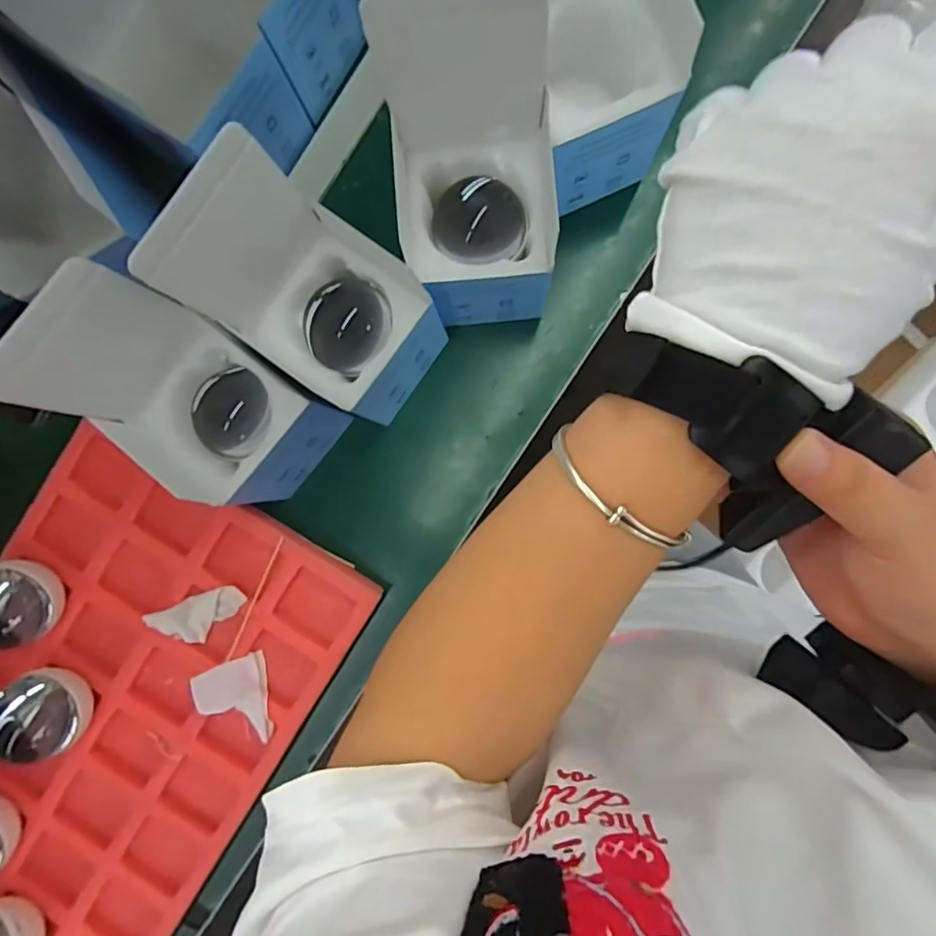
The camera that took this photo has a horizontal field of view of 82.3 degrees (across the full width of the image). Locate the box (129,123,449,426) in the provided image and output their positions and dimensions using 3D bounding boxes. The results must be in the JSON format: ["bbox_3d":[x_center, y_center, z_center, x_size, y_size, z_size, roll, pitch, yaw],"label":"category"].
[{"bbox_3d":[-0.103,-0.116,0.395,0.119,0.208,0.110,35,92,4],"label":"box"}]

